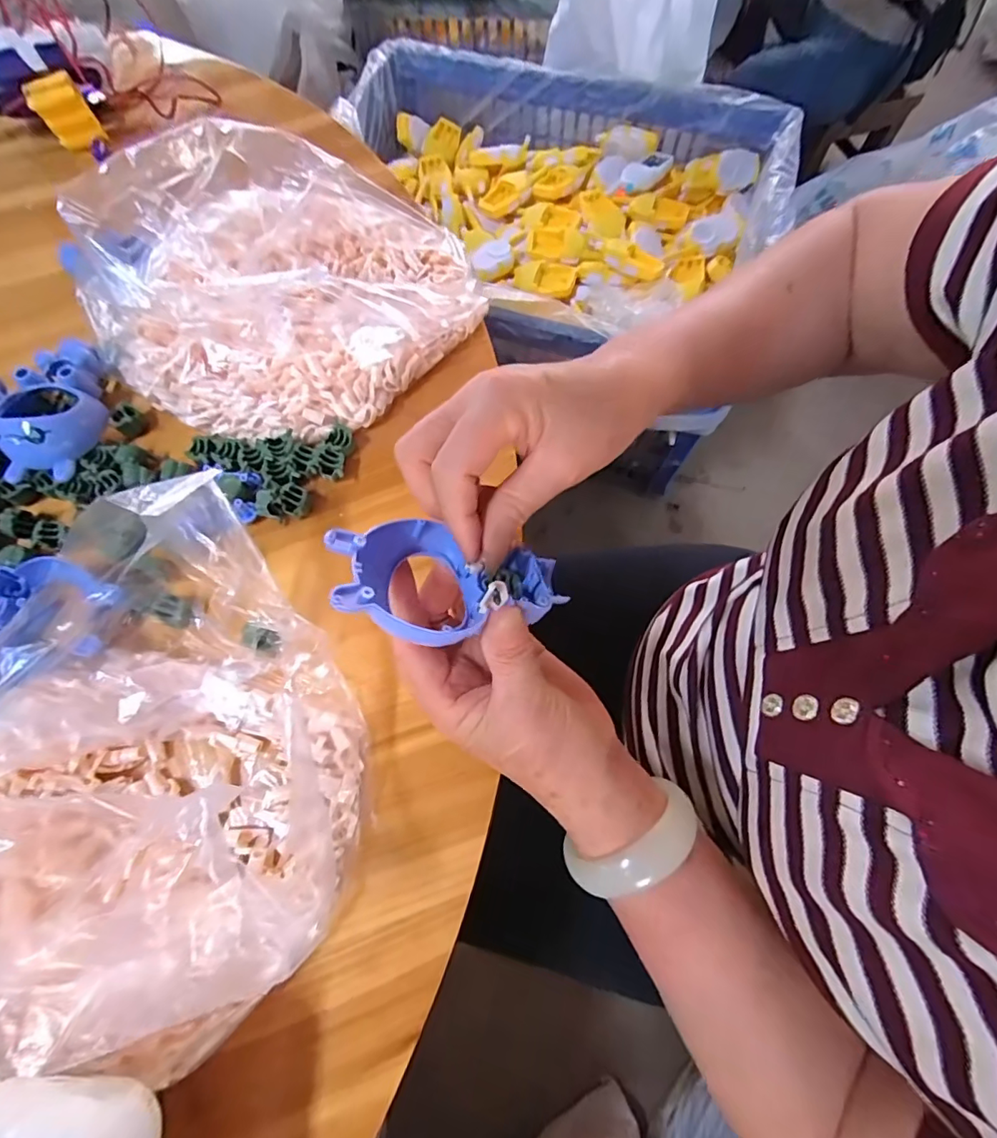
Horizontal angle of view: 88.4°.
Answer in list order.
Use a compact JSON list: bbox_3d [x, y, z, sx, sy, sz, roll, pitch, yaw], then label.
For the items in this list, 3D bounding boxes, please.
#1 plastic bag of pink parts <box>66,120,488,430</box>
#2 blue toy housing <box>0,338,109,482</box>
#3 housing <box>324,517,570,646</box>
[{"bbox_3d":[-0.137,-0.184,0.325,0.190,0.082,0.215,40,76,14],"label":"plastic bag of pink parts"},{"bbox_3d":[-0.276,-0.102,0.323,0.046,0.029,0.098,-2,70,1],"label":"blue toy housing"},{"bbox_3d":[-0.023,0.007,0.224,0.102,0.030,0.059,1,44,-37],"label":"housing"}]

